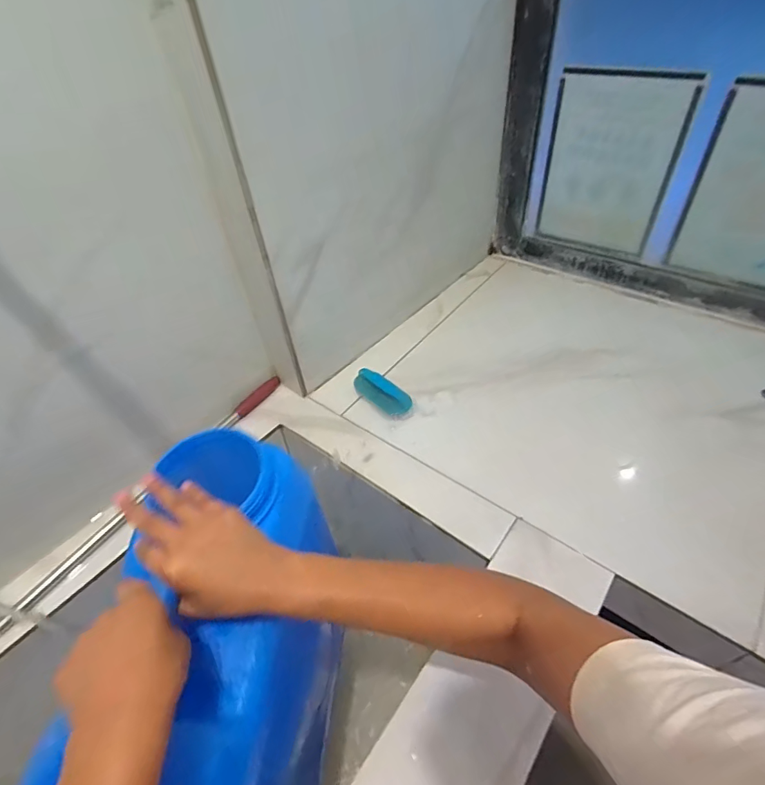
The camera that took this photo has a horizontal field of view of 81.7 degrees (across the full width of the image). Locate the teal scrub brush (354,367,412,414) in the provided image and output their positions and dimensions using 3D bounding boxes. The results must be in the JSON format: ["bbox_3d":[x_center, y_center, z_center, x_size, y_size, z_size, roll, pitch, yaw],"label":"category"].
[{"bbox_3d":[-0.003,0.003,0.760,0.117,0.043,0.039,31,56,31],"label":"teal scrub brush"}]

